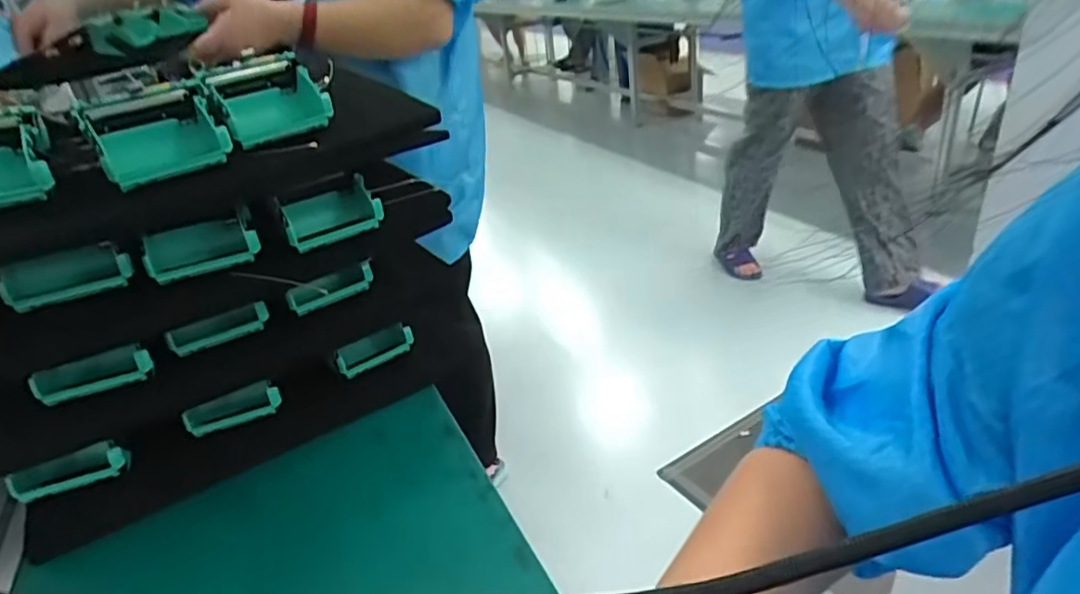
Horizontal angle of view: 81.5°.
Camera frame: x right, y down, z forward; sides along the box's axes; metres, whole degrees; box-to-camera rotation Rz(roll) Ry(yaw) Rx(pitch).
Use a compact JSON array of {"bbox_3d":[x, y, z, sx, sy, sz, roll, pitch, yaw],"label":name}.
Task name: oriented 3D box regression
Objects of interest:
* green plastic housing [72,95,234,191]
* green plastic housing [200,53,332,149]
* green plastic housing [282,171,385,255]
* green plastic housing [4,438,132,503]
[{"bbox_3d":[-0.228,-0.089,0.378,0.071,0.042,0.048,-23,33,-27],"label":"green plastic housing"},{"bbox_3d":[-0.184,-0.133,0.424,0.065,0.049,0.069,-20,32,-24],"label":"green plastic housing"},{"bbox_3d":[-0.153,-0.061,0.456,0.065,0.031,0.041,-19,32,-22],"label":"green plastic housing"},{"bbox_3d":[-0.329,0.120,0.437,0.071,0.024,0.015,-15,30,-15],"label":"green plastic housing"}]

